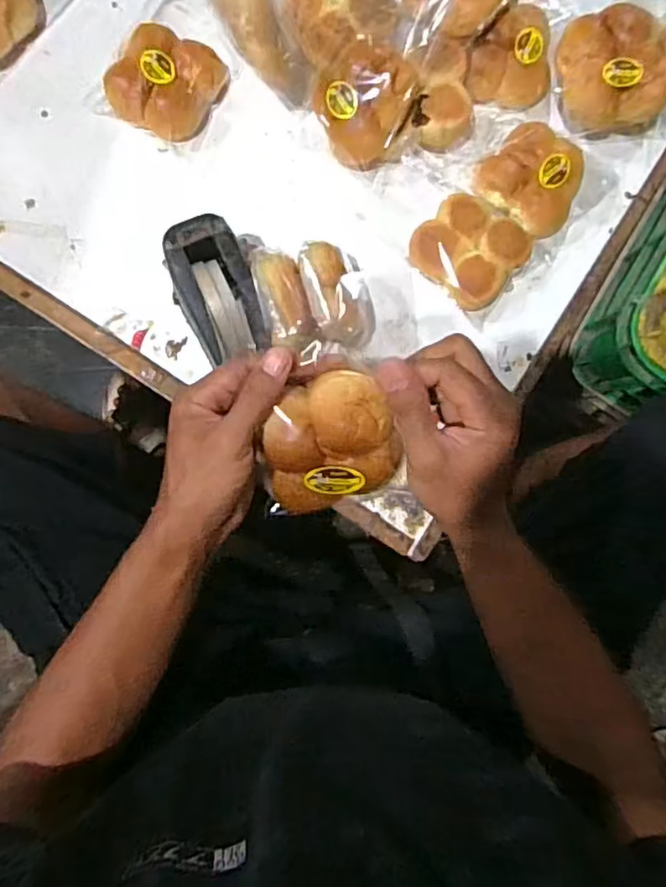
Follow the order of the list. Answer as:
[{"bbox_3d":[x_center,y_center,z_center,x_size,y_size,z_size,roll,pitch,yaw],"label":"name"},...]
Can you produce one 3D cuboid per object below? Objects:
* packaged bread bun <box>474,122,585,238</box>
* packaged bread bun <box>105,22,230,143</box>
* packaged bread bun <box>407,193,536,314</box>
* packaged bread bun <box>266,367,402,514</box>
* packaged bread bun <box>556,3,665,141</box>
[{"bbox_3d":[0.226,-0.297,0.666,0.115,0.046,0.095,38,85,-3],"label":"packaged bread bun"},{"bbox_3d":[-0.182,-0.397,0.650,0.103,0.048,0.108,0,88,-5],"label":"packaged bread bun"},{"bbox_3d":[0.156,-0.220,0.662,0.109,0.047,0.115,42,85,-2],"label":"packaged bread bun"},{"bbox_3d":[0.001,-0.005,0.402,0.089,0.045,0.089,-9,125,13],"label":"packaged bread bun"},{"bbox_3d":[0.325,-0.418,0.660,0.162,0.070,0.126,-31,91,-6],"label":"packaged bread bun"}]

